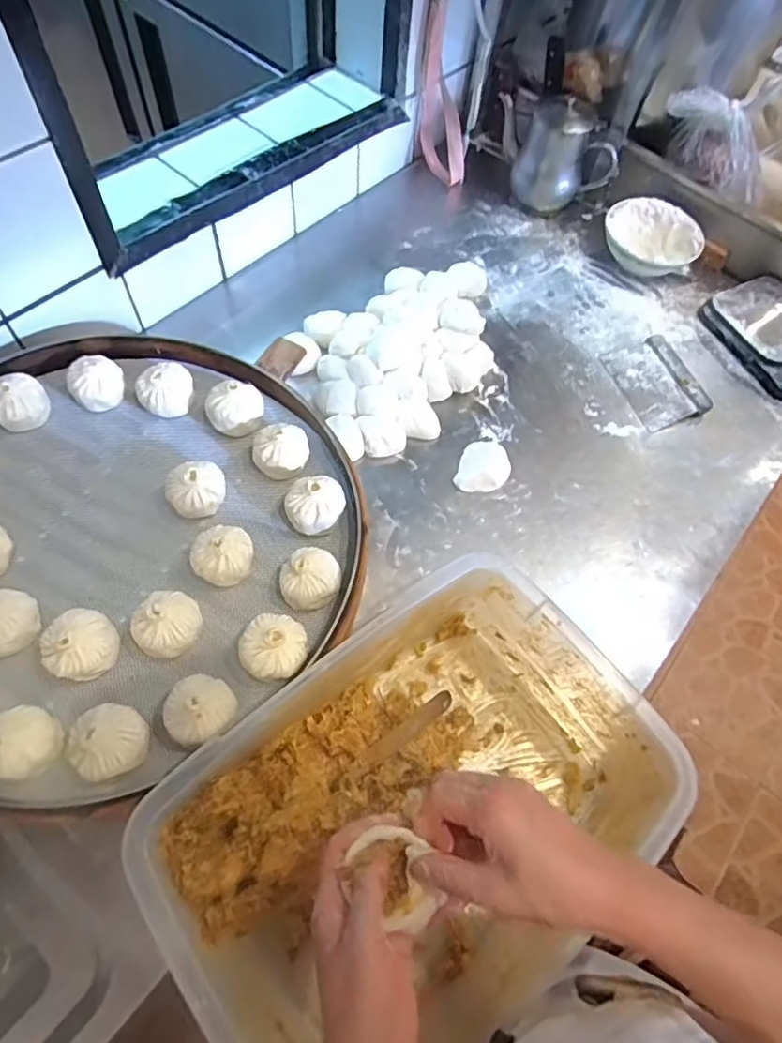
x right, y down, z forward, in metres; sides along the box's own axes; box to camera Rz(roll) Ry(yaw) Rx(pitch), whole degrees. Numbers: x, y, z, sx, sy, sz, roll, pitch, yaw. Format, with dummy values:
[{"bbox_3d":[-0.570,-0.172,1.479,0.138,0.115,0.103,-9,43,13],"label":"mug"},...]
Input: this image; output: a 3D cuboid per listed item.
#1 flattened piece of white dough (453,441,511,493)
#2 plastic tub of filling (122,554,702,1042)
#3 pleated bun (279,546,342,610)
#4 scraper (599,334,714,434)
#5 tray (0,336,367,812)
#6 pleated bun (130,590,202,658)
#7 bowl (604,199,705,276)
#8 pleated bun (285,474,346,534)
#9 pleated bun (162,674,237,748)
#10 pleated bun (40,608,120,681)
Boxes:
[{"bbox_3d":[0.123,-0.072,0.761,0.064,0.017,0.076,18,63,6],"label":"flattened piece of white dough"},{"bbox_3d":[0.021,0.250,0.512,0.396,0.141,0.273,-36,70,-19],"label":"plastic tub of filling"},{"bbox_3d":[-0.081,0.058,0.577,0.058,0.046,0.054,2,62,-4],"label":"pleated bun"},{"bbox_3d":[0.389,-0.207,0.847,0.110,0.017,0.143,-16,65,-11],"label":"scraper"},{"bbox_3d":[-0.291,0.004,0.591,0.479,0.063,0.479,1,63,-3],"label":"tray"},{"bbox_3d":[-0.207,0.099,0.545,0.057,0.052,0.054,2,62,-4],"label":"pleated bun"},{"bbox_3d":[0.425,-0.454,0.946,0.132,0.063,0.151,-22,66,-16],"label":"bowl"},{"bbox_3d":[-0.078,-0.016,0.610,0.063,0.049,0.058,-17,65,-14],"label":"pleated bun"},{"bbox_3d":[-0.167,0.169,0.512,0.057,0.054,0.058,2,62,-4],"label":"pleated bun"},{"bbox_3d":[-0.281,0.115,0.529,0.055,0.055,0.060,2,62,-4],"label":"pleated bun"}]

